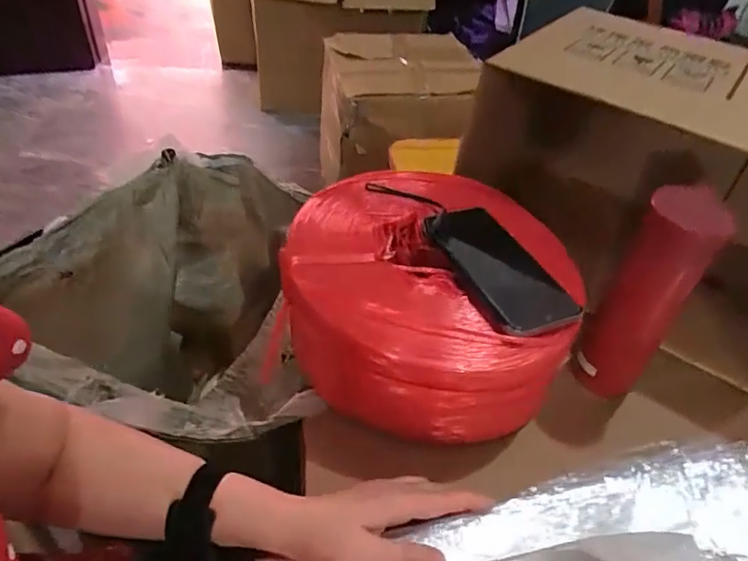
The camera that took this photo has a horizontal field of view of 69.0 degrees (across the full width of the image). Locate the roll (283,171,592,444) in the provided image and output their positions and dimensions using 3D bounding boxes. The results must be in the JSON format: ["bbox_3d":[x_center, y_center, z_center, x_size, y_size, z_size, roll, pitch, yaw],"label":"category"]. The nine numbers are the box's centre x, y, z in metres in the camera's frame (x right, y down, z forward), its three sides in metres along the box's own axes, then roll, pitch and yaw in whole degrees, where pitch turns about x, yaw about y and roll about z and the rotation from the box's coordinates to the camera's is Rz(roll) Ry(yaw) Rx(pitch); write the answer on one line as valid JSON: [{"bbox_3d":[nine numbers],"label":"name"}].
[{"bbox_3d":[0.041,0.017,0.561,0.256,0.130,0.259,8,43,2],"label":"roll"}]

